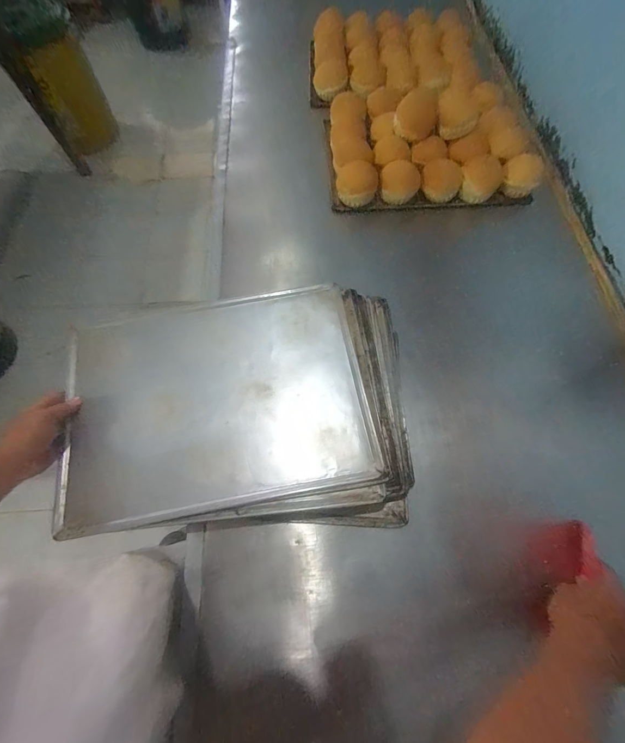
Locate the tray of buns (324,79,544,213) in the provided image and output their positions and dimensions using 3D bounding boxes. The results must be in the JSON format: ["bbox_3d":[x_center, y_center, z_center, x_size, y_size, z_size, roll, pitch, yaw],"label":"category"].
[{"bbox_3d":[0.263,-0.538,0.776,0.452,0.089,0.345,-1,67,1],"label":"tray of buns"}]

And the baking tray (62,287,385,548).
[{"bbox_3d":[-0.146,0.038,0.522,0.443,0.024,0.333,-9,67,-3],"label":"baking tray"}]

